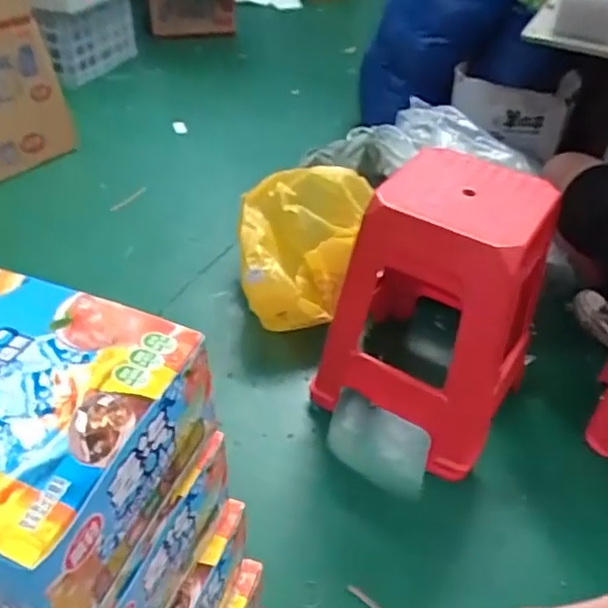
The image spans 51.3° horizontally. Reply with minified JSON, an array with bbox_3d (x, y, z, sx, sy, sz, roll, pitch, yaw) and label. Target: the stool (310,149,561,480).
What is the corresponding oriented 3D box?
[{"bbox_3d":[0.263,0.005,1.214,0.339,0.488,0.324,25,43,23],"label":"stool"}]

